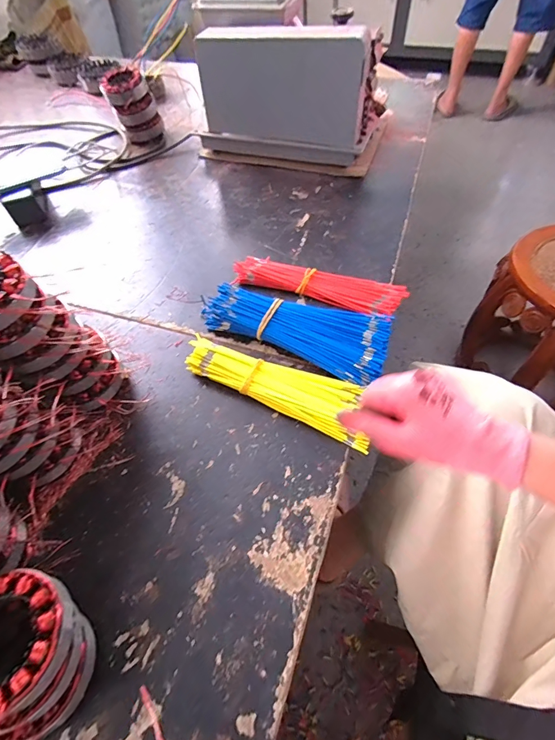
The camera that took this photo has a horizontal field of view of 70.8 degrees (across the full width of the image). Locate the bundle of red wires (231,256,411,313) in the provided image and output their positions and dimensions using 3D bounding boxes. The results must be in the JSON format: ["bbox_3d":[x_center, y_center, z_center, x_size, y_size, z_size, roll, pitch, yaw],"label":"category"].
[{"bbox_3d":[0.058,-0.125,0.566,0.243,0.021,0.058,15,57,14],"label":"bundle of red wires"}]

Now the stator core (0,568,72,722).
[{"bbox_3d":[-0.196,0.193,0.277,0.088,0.024,0.087,-2,55,2],"label":"stator core"}]

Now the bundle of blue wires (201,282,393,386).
[{"bbox_3d":[0.022,-0.060,0.516,0.250,0.036,0.097,19,58,16],"label":"bundle of blue wires"}]

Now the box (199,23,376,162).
[{"bbox_3d":[0.014,-0.497,0.718,0.309,0.209,0.097,15,57,13],"label":"box"}]

